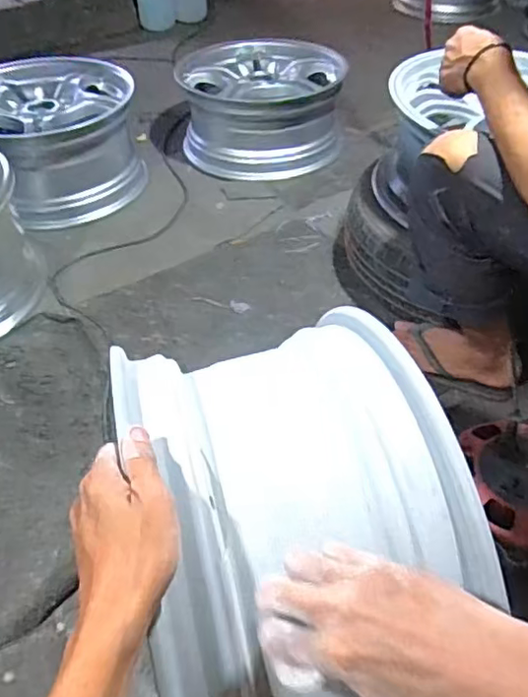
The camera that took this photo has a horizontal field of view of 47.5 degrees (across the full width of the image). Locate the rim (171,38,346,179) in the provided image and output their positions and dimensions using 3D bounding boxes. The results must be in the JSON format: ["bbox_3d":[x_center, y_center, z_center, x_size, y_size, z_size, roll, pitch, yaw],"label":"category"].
[{"bbox_3d":[-0.007,-0.654,1.603,0.427,0.191,0.411,0,45,2],"label":"rim"}]

